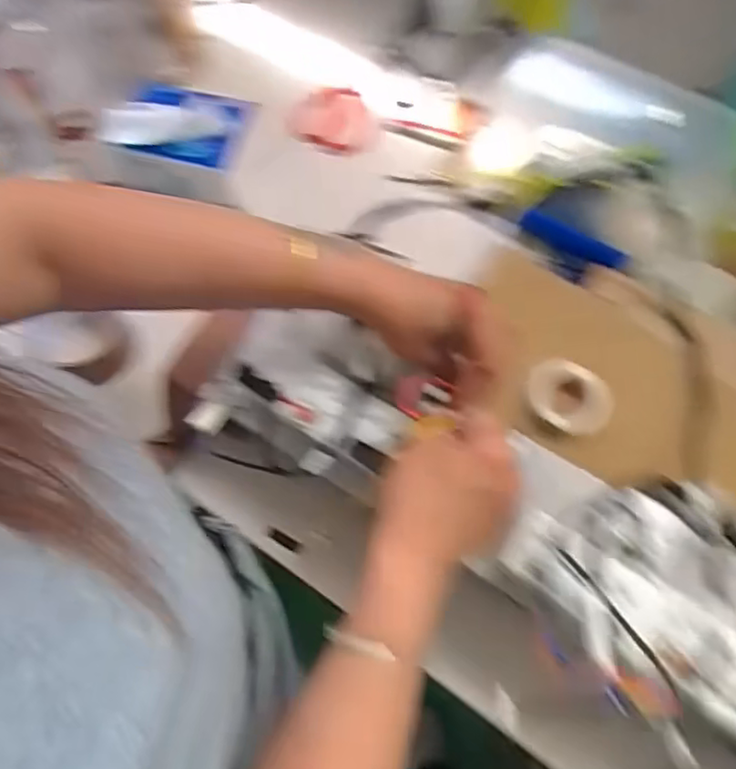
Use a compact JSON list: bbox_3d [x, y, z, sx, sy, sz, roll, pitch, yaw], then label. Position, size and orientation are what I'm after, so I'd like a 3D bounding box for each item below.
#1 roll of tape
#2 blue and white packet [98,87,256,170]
[{"bbox_3d":[0.172,0.007,0.537,0.072,0.023,0.062,21,72,10],"label":"roll of tape"},{"bbox_3d":[-0.189,-0.258,0.614,0.137,0.024,0.072,14,71,7],"label":"blue and white packet"}]

